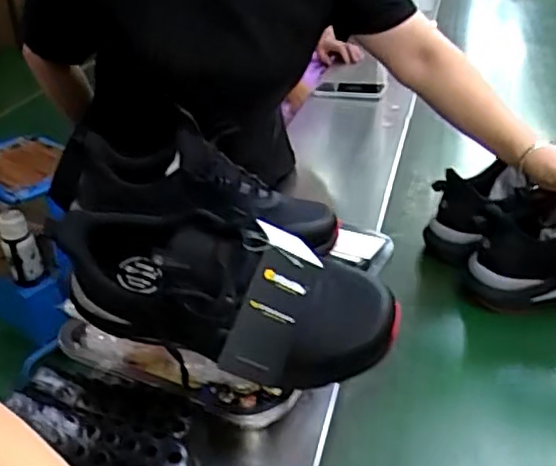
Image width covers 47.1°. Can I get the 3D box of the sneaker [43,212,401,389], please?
[{"bbox_3d":[-0.042,0.058,0.546,0.278,0.132,0.092,6,32,13],"label":"sneaker"}]

